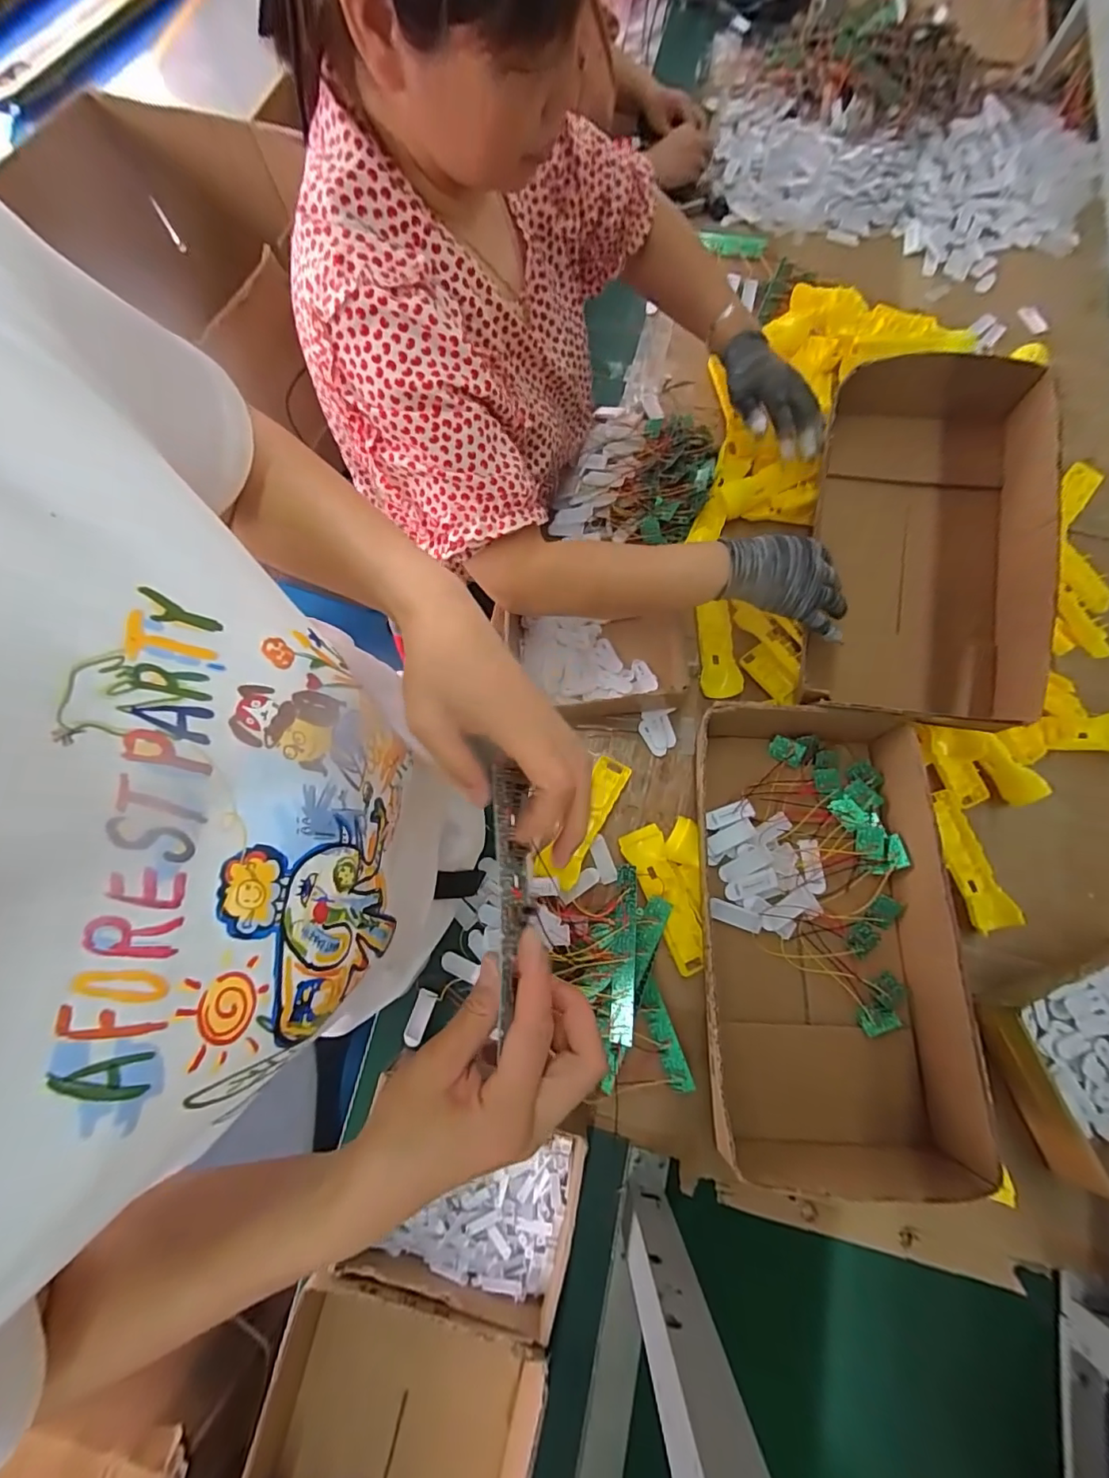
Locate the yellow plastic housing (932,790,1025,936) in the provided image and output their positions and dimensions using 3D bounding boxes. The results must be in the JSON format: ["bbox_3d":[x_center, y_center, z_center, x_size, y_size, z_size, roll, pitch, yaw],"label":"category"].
[{"bbox_3d":[0.483,0.142,0.608,0.043,0.025,0.158,-15,75,-4],"label":"yellow plastic housing"}]

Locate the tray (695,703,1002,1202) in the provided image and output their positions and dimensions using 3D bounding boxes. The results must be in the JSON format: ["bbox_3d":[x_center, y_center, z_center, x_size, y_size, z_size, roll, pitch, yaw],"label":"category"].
[{"bbox_3d":[0.264,0.183,0.541,0.239,0.117,0.422,4,74,2],"label":"tray"}]

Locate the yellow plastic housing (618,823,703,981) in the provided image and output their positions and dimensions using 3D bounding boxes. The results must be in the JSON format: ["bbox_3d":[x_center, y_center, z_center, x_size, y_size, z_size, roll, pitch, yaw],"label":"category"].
[{"bbox_3d":[0.128,0.183,0.597,0.047,0.023,0.165,-19,75,-5],"label":"yellow plastic housing"}]

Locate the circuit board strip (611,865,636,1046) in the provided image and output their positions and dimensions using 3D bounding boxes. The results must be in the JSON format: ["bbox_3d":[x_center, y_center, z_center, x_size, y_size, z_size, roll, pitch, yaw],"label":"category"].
[{"bbox_3d":[0.075,0.225,0.550,0.023,0.007,0.174,-3,71,23],"label":"circuit board strip"}]

